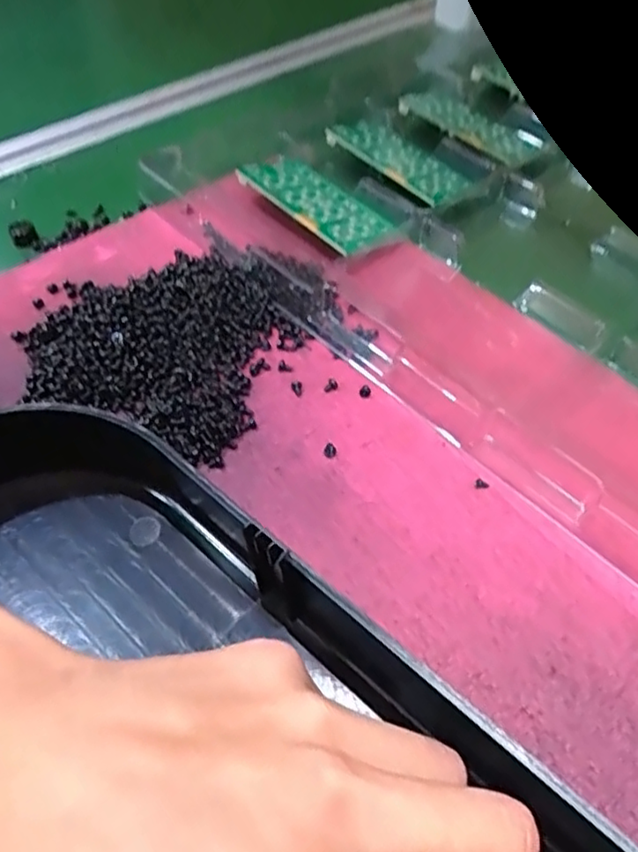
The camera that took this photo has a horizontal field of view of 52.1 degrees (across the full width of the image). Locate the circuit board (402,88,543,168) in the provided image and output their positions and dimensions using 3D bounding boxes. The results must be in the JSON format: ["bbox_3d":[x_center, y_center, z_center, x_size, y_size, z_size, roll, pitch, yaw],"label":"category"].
[{"bbox_3d":[0.099,-0.194,0.422,0.047,0.005,0.092,-33,64,-28],"label":"circuit board"}]

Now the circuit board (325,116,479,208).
[{"bbox_3d":[0.049,-0.165,0.395,0.054,0.011,0.097,-34,58,-23],"label":"circuit board"}]

